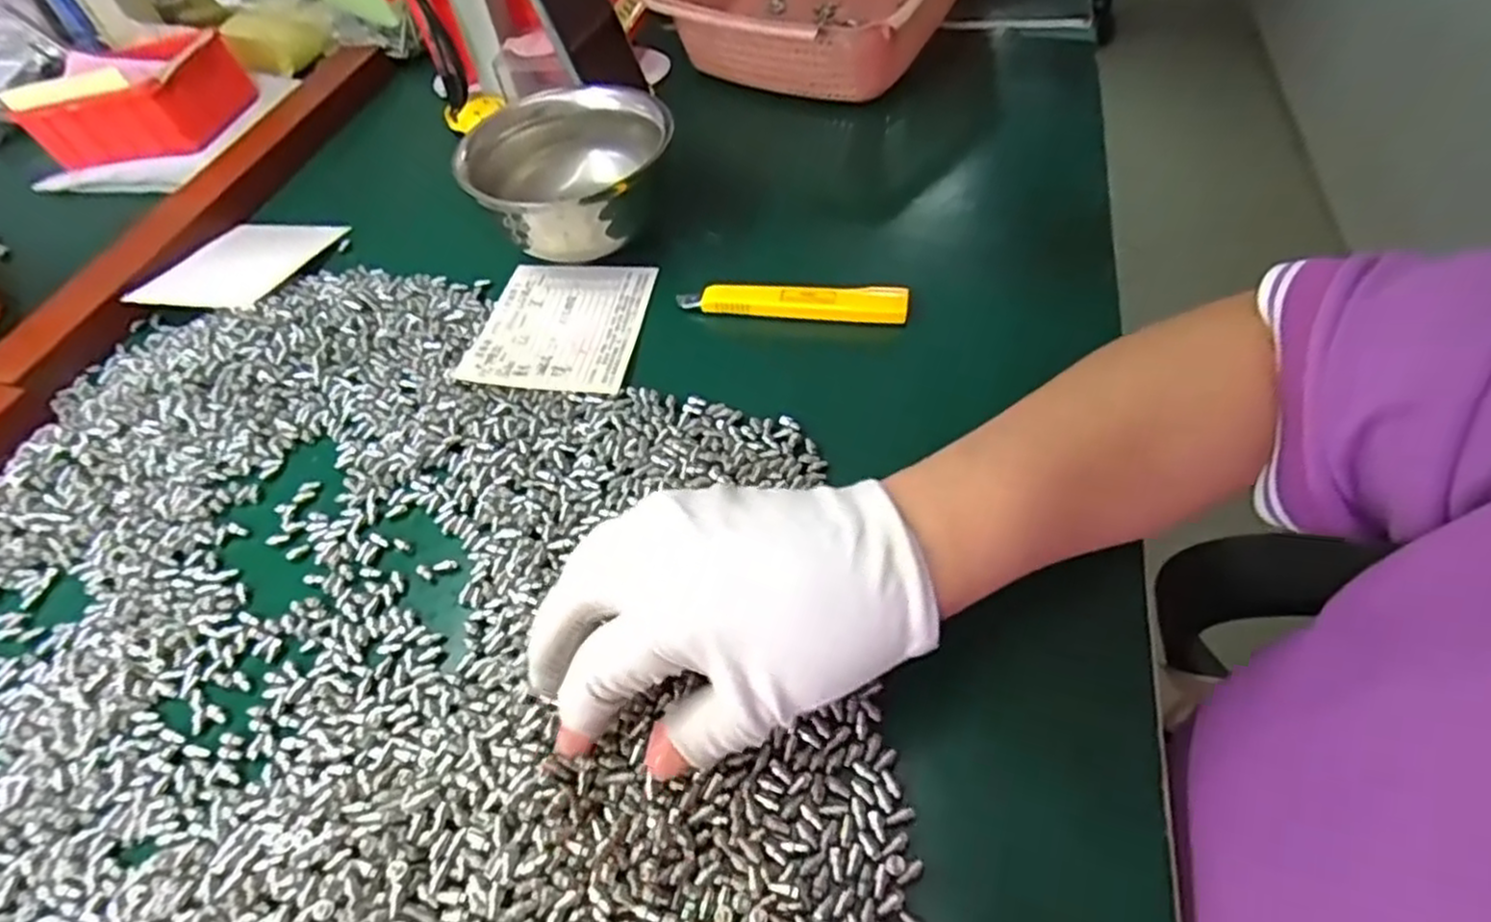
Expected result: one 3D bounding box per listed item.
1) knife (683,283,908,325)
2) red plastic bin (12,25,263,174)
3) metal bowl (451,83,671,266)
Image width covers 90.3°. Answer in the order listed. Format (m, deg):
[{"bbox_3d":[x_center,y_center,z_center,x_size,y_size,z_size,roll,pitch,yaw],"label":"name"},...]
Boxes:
[{"bbox_3d":[0.025,-0.089,0.413,0.126,0.013,0.019,5,54,9],"label":"knife"},{"bbox_3d":[-0.472,-0.283,0.571,0.141,0.051,0.092,1,52,7],"label":"red plastic bin"},{"bbox_3d":[-0.102,-0.173,0.455,0.115,0.072,0.111,-8,53,0],"label":"metal bowl"}]

